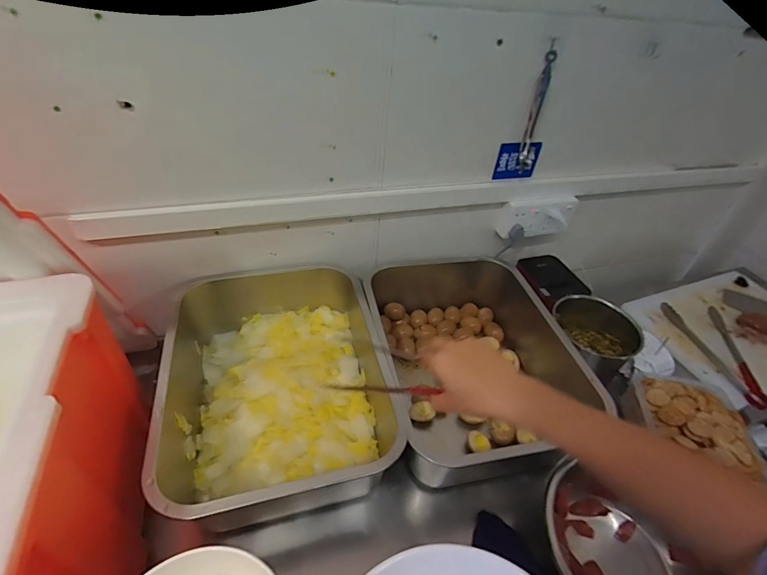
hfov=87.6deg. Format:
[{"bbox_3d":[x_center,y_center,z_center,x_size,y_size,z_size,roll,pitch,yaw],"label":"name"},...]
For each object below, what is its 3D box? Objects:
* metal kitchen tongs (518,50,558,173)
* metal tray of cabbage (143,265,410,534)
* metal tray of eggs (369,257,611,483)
[{"bbox_3d":[0.292,-0.328,0.763,0.026,0.207,0.034,-7,43,-15],"label":"metal kitchen tongs"},{"bbox_3d":[-0.188,0.142,0.718,0.339,0.153,0.479,-7,44,-15],"label":"metal tray of cabbage"},{"bbox_3d":[0.152,0.121,0.777,0.355,0.169,0.488,-6,43,-13],"label":"metal tray of eggs"}]

